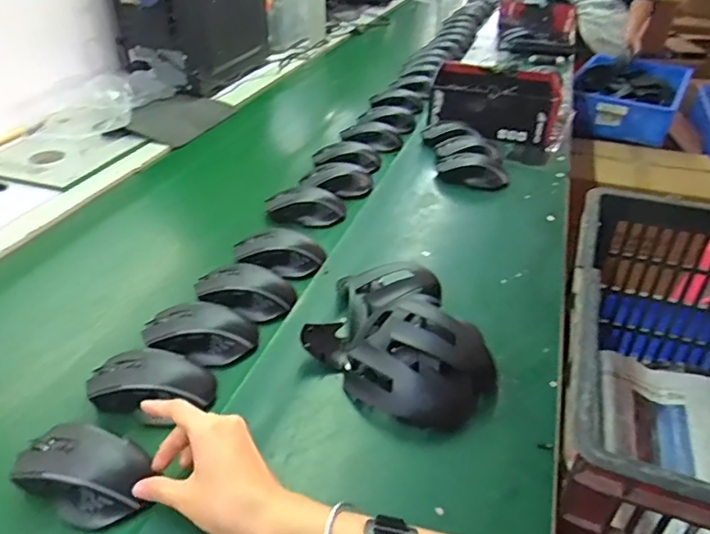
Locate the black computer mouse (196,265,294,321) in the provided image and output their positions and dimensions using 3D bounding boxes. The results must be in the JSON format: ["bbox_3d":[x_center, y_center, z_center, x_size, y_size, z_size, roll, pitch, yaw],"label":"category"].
[{"bbox_3d":[-0.130,0.028,0.648,0.118,0.036,0.058,5,34,2],"label":"black computer mouse"}]

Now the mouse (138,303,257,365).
[{"bbox_3d":[-0.162,0.069,0.593,0.118,0.037,0.062,4,34,2],"label":"mouse"}]

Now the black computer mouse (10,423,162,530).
[{"bbox_3d":[-0.219,0.164,0.449,0.107,0.036,0.060,13,35,15],"label":"black computer mouse"}]

